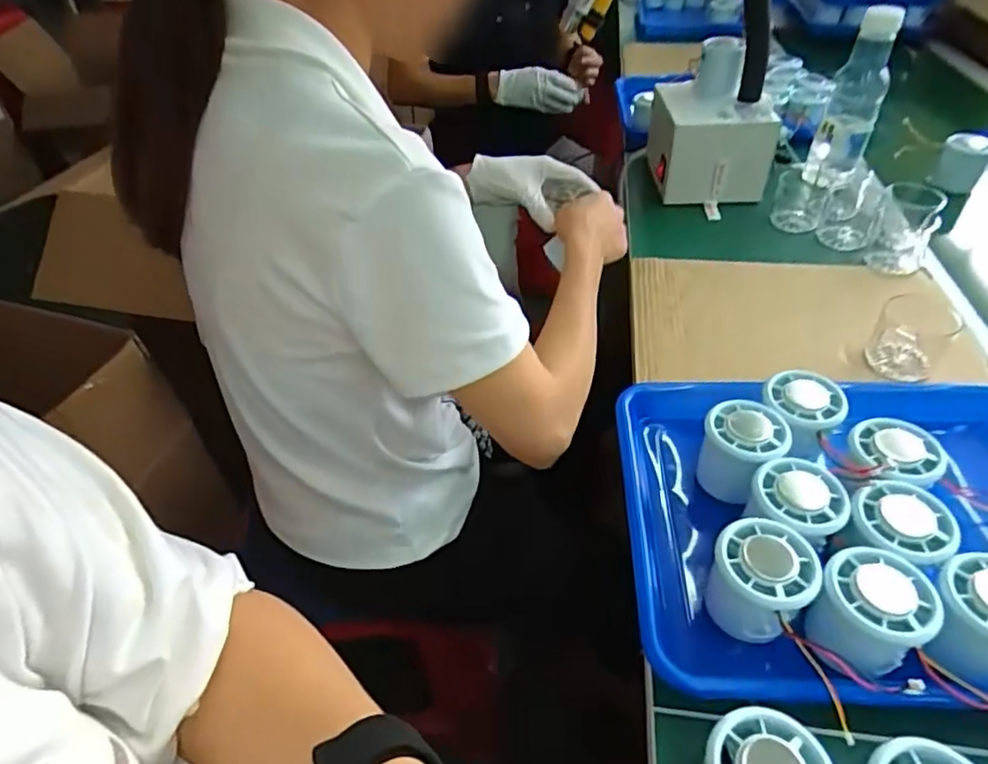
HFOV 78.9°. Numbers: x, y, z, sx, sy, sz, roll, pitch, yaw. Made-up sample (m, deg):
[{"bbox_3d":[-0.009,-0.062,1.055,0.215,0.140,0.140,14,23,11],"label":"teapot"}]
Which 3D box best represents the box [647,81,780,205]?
[{"bbox_3d":[0.282,-0.316,0.796,0.134,0.110,0.147,2,44,3],"label":"box"}]

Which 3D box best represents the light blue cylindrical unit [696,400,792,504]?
[{"bbox_3d":[0.179,0.050,0.439,0.052,0.057,0.057,-1,43,1],"label":"light blue cylindrical unit"}]

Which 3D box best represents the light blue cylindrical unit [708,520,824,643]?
[{"bbox_3d":[0.160,0.122,0.367,0.053,0.060,0.056,-1,43,1],"label":"light blue cylindrical unit"}]

